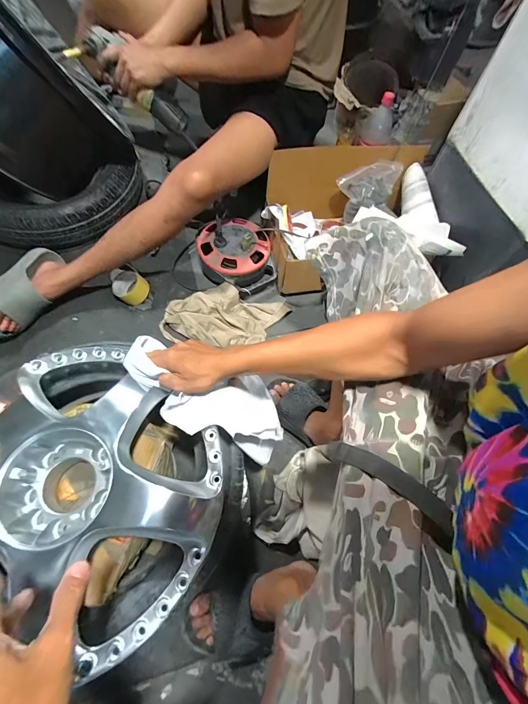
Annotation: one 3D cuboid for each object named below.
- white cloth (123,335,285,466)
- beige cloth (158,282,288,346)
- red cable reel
[{"bbox_3d":[-0.096,0.072,0.511,0.285,0.055,0.130,27,65,-12],"label":"white cloth"},{"bbox_3d":[-0.105,-0.097,0.833,0.324,0.057,0.181,11,62,1],"label":"beige cloth"},{"bbox_3d":[-0.082,-0.282,0.872,0.211,0.126,0.234,-8,64,-8],"label":"red cable reel"}]

